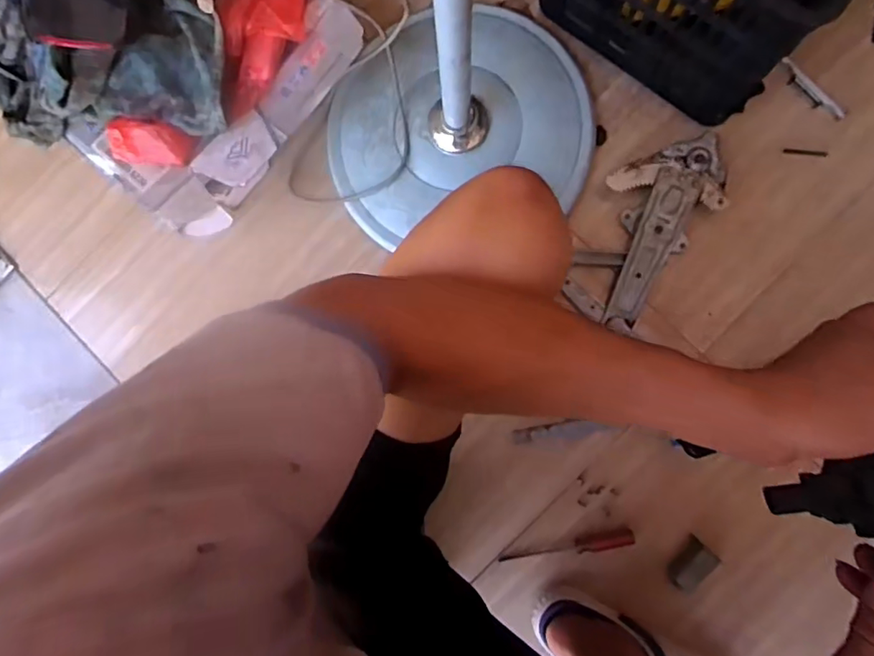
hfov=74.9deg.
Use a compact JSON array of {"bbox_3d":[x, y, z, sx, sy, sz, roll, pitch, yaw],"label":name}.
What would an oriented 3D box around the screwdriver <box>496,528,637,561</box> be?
[{"bbox_3d":[0.195,0.331,0.858,0.197,0.024,0.027,-15,87,4],"label":"screwdriver"}]

